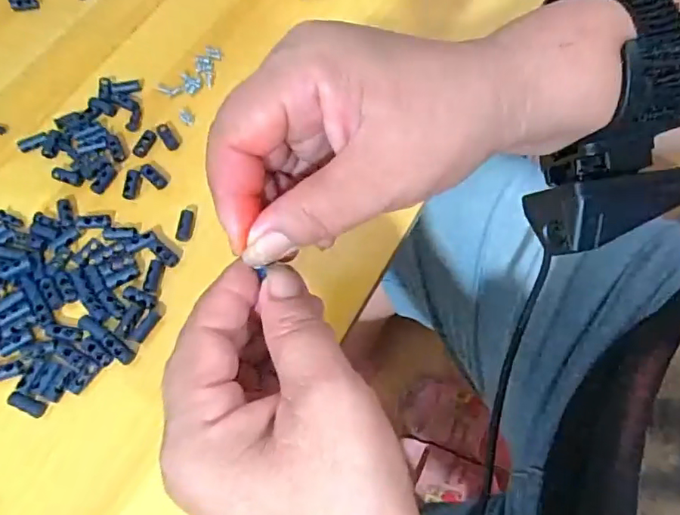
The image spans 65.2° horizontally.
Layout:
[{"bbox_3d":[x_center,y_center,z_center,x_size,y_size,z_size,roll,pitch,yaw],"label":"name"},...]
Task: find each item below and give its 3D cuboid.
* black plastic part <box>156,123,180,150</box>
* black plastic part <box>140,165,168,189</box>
[{"bbox_3d":[-0.110,-0.077,0.338,0.009,0.004,0.021,-34,71,-13],"label":"black plastic part"},{"bbox_3d":[-0.114,-0.050,0.325,0.020,0.004,0.008,42,73,16],"label":"black plastic part"}]

